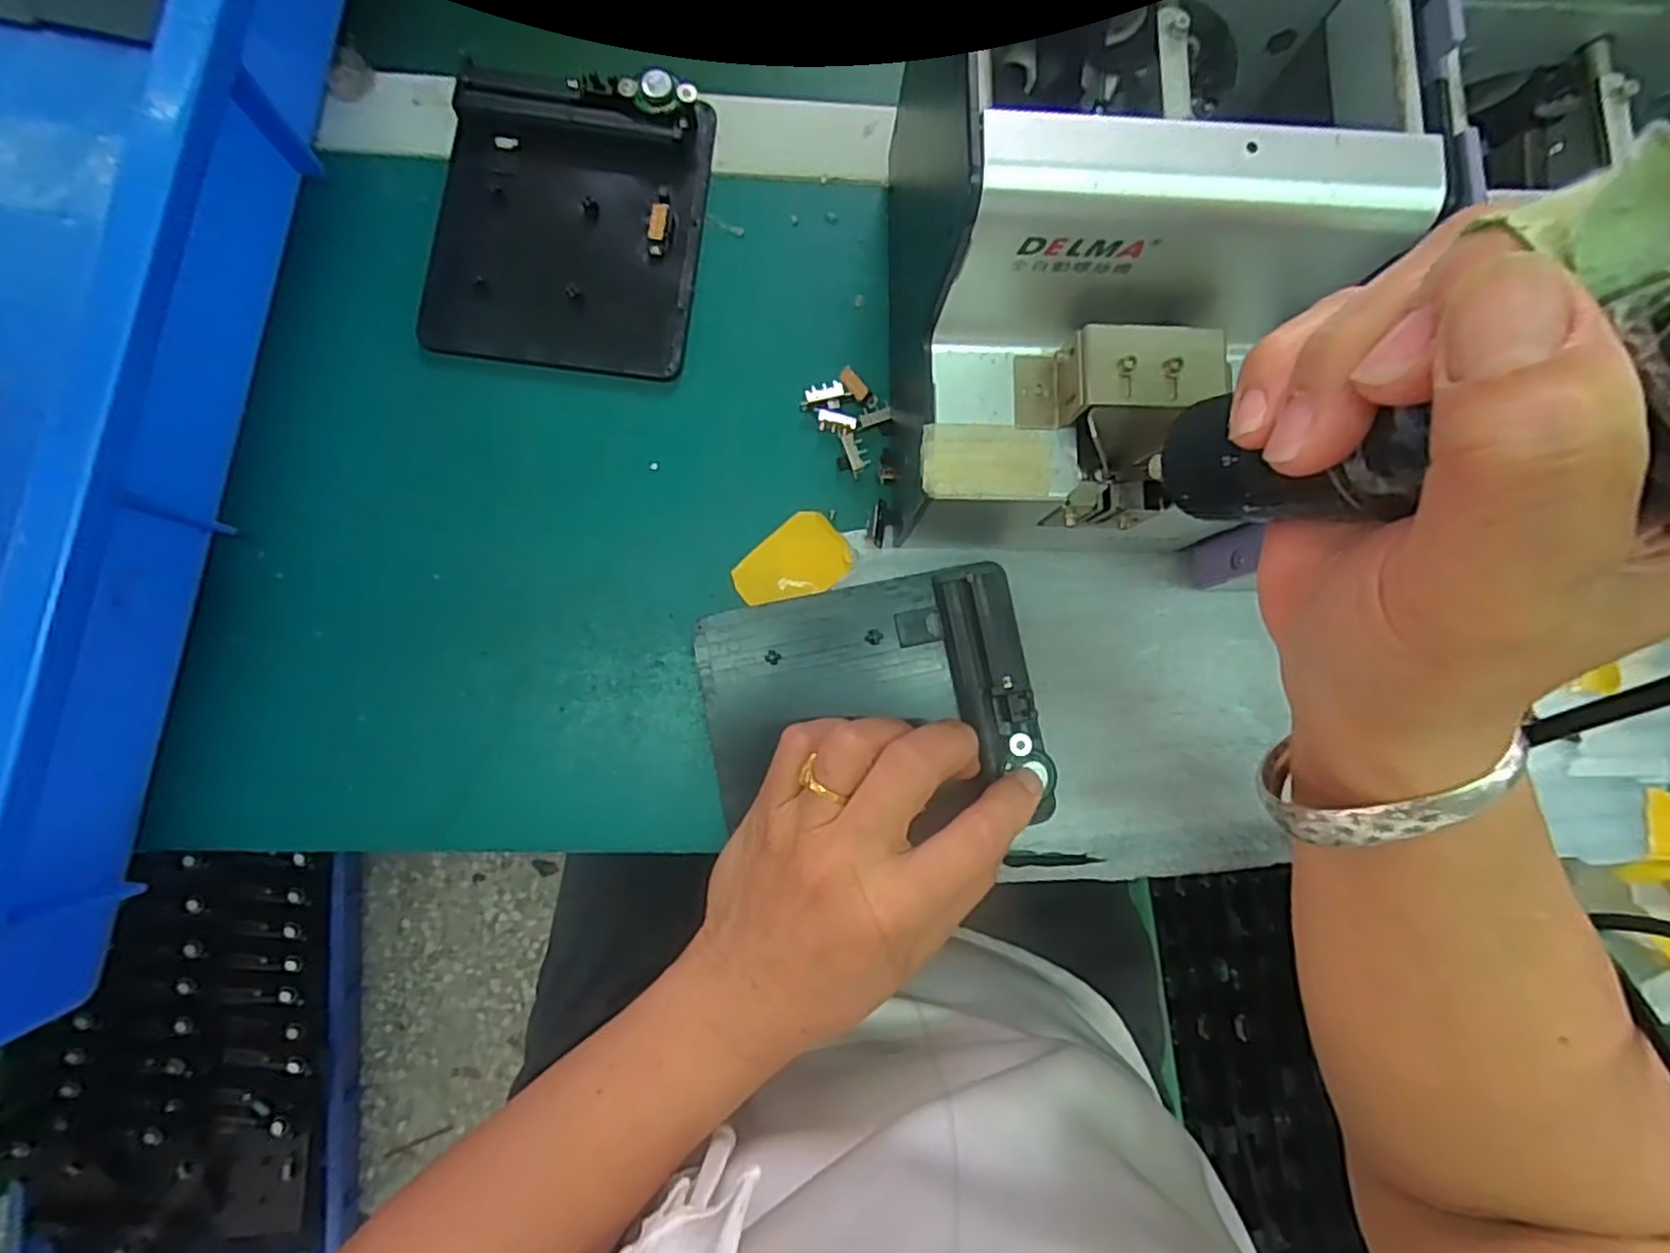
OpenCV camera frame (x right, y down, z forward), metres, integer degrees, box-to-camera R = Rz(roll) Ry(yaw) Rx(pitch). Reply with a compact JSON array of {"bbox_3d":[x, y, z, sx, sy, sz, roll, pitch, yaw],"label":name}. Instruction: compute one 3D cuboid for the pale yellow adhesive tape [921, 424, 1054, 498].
[{"bbox_3d":[0.050,-0.054,0.238,0.042,0.004,0.024,1,87,-2],"label":"pale yellow adhesive tape"}]

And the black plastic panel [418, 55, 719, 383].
[{"bbox_3d":[-0.115,-0.173,0.313,0.110,0.017,0.125,7,86,-2],"label":"black plastic panel"}]

